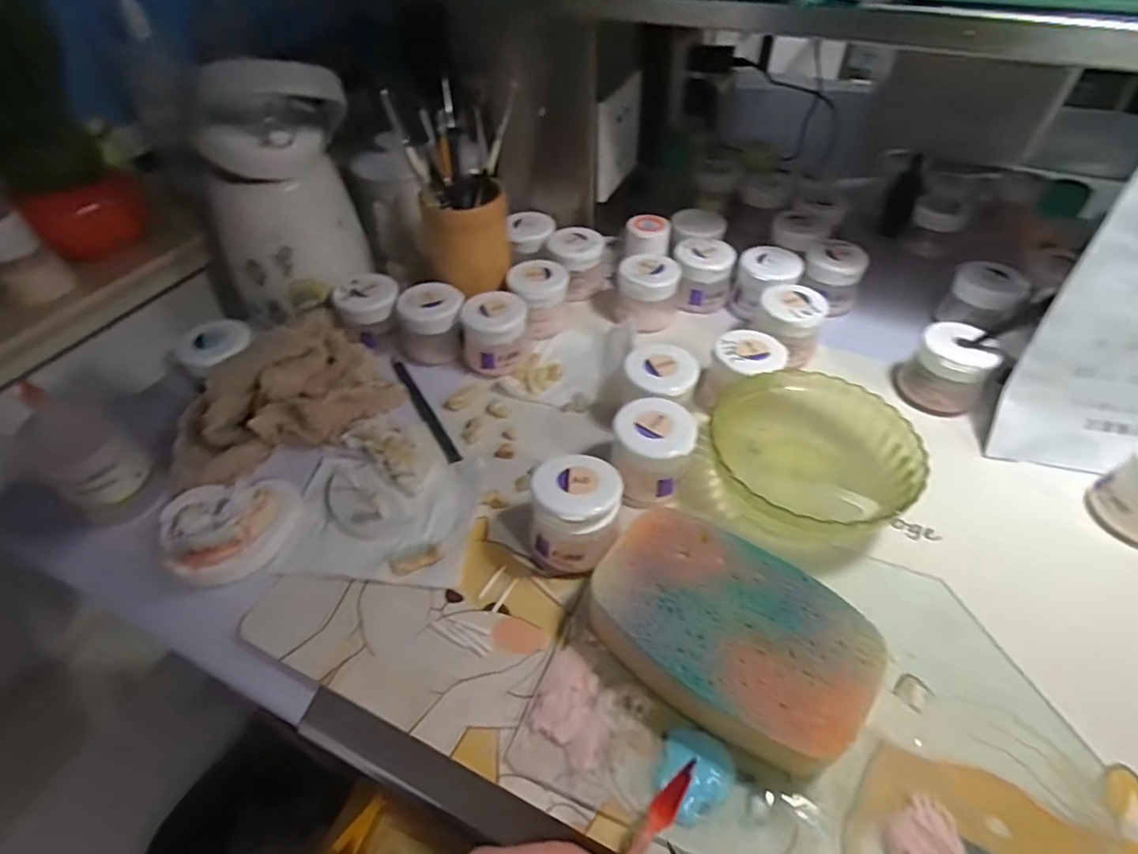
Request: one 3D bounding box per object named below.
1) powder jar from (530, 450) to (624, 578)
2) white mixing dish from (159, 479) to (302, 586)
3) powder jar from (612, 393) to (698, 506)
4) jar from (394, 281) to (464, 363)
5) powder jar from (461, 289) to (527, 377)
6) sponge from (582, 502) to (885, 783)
[{"bbox_3d":[0.004,0.051,0.341,0.048,0.056,0.052,-1,47,1],"label":"powder jar"},{"bbox_3d":[-0.213,0.059,0.359,0.079,0.025,0.071,-3,47,-1],"label":"white mixing dish"},{"bbox_3d":[0.053,0.016,0.372,0.048,0.045,0.052,-1,47,1],"label":"powder jar"},{"bbox_3d":[-0.111,-0.086,0.478,0.051,0.050,0.043,-10,48,-8],"label":"jar"},{"bbox_3d":[-0.059,-0.073,0.464,0.051,0.049,0.054,-1,47,1],"label":"powder jar"},{"bbox_3d":[0.079,0.105,0.299,0.136,0.036,0.094,27,53,24],"label":"sponge"}]

